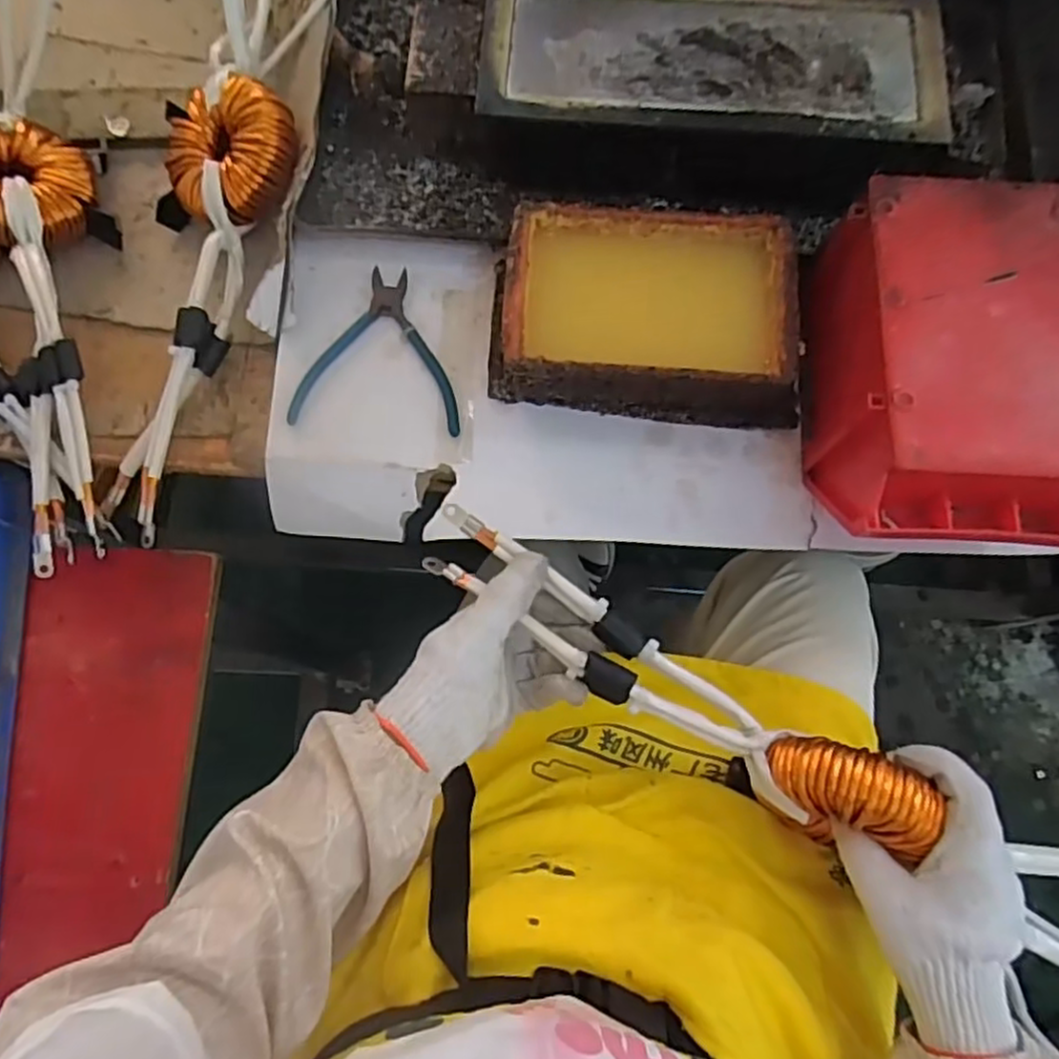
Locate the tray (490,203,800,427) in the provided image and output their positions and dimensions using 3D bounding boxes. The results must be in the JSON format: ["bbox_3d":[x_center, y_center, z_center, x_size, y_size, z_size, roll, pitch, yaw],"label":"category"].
[{"bbox_3d":[0.089,-0.157,0.535,0.230,0.068,0.136,4,75,1],"label":"tray"}]

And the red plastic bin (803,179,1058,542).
[{"bbox_3d":[0.280,-0.103,0.495,0.151,0.119,0.235,3,75,0],"label":"red plastic bin"}]

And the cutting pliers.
[{"bbox_3d":[-0.114,-0.140,0.558,0.125,0.007,0.134,3,75,0],"label":"cutting pliers"}]

